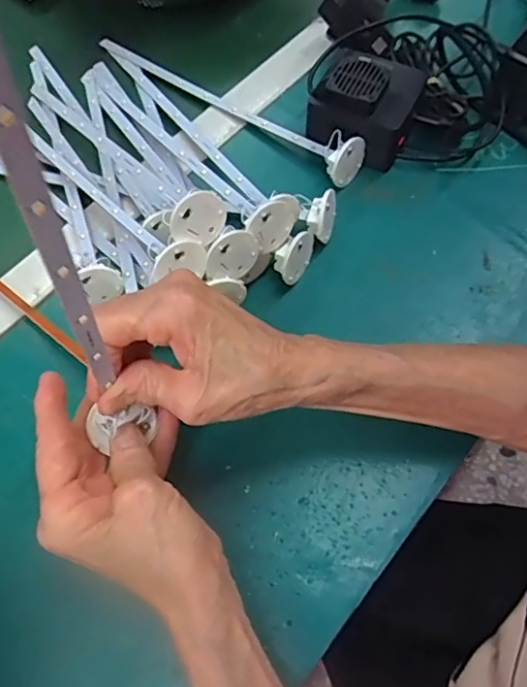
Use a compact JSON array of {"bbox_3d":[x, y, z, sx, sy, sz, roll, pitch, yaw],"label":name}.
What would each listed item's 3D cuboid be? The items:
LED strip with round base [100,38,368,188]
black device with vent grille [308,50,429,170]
[{"bbox_3d":[-0.041,-0.218,0.491,0.287,0.029,0.037,35,70,18],"label":"LED strip with round base"},{"bbox_3d":[0.082,-0.192,0.455,0.074,0.047,0.074,25,67,14],"label":"black device with vent grille"}]

